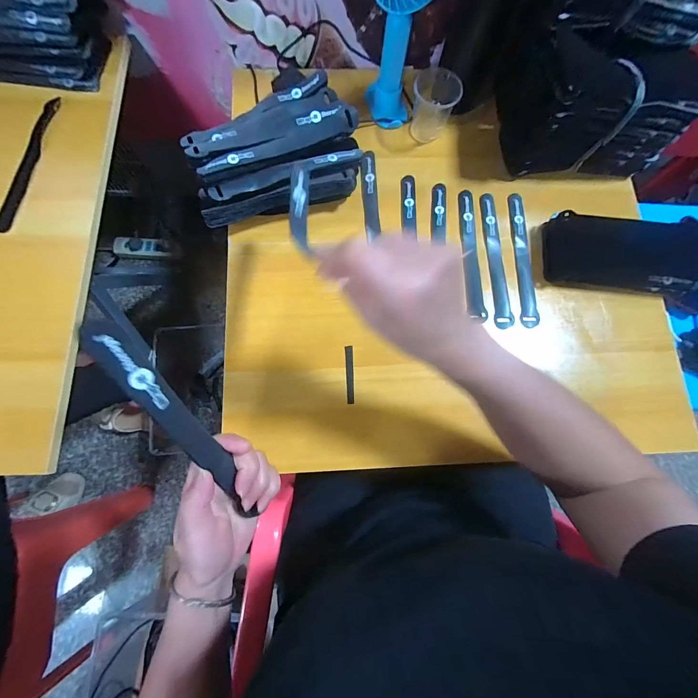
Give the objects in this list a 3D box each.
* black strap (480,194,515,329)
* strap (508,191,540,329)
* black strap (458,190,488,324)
[{"bbox_3d":[0.212,-0.132,0.446,0.027,0.006,0.210,0,79,-1],"label":"black strap"},{"bbox_3d":[0.254,-0.134,0.455,0.025,0.011,0.212,2,79,-1],"label":"strap"},{"bbox_3d":[0.173,-0.138,0.439,0.022,0.009,0.203,0,79,-1],"label":"black strap"}]

